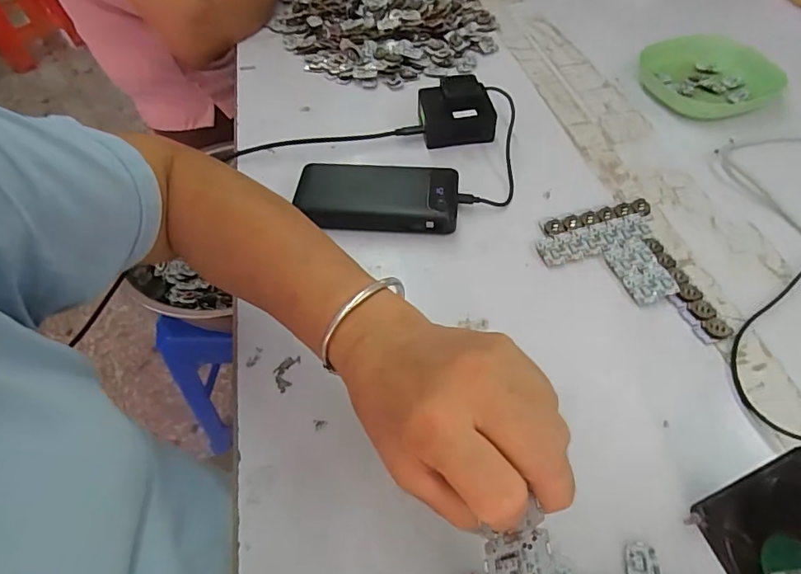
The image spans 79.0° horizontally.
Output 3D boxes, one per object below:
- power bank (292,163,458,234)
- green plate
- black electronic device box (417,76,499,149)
[{"bbox_3d":[-0.024,-0.085,0.470,0.153,0.023,0.078,1,52,3],"label":"power bank"},{"bbox_3d":[0.368,-0.243,0.569,0.153,0.036,0.126,11,54,10],"label":"green plate"},{"bbox_3d":[0.061,-0.199,0.542,0.075,0.042,0.071,-7,52,-3],"label":"black electronic device box"}]

